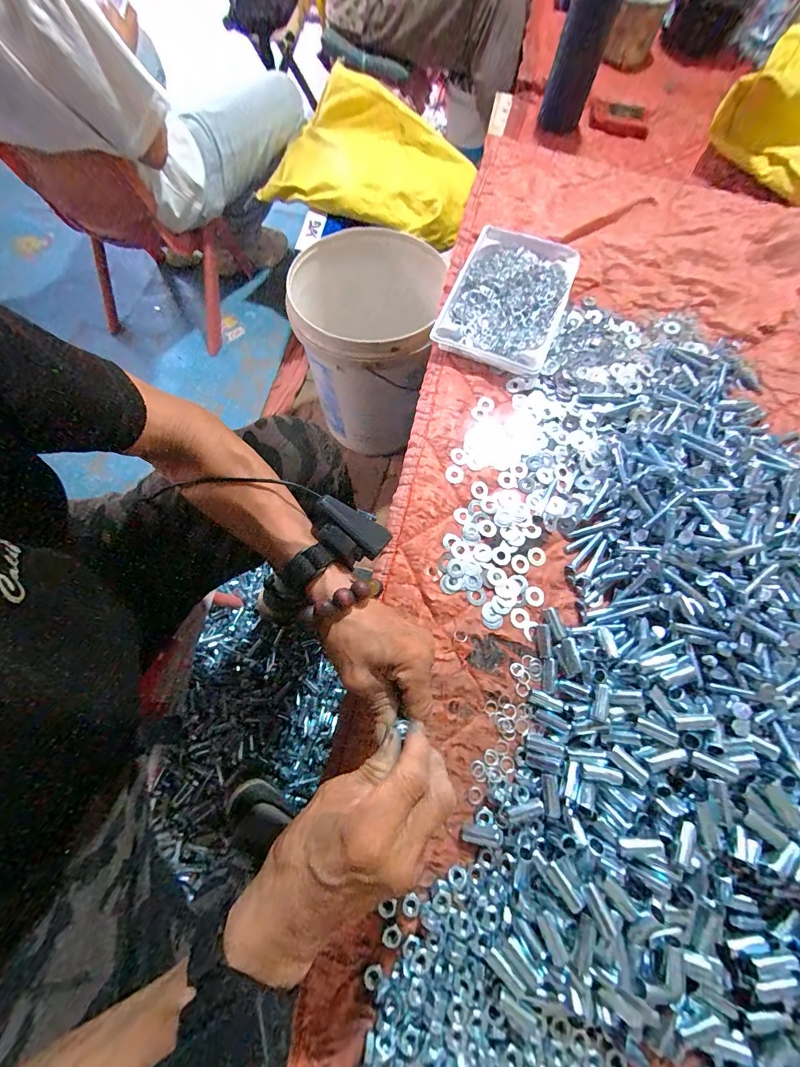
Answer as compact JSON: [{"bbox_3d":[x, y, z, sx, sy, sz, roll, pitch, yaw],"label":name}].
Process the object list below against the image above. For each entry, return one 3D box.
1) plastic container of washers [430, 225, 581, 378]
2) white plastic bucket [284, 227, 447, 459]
[{"bbox_3d":[0.155,-0.333,0.571,0.156,0.035,0.238,21,72,8],"label":"plastic container of washers"},{"bbox_3d":[-0.068,-0.413,0.884,0.301,0.339,0.313,10,70,2],"label":"white plastic bucket"}]

